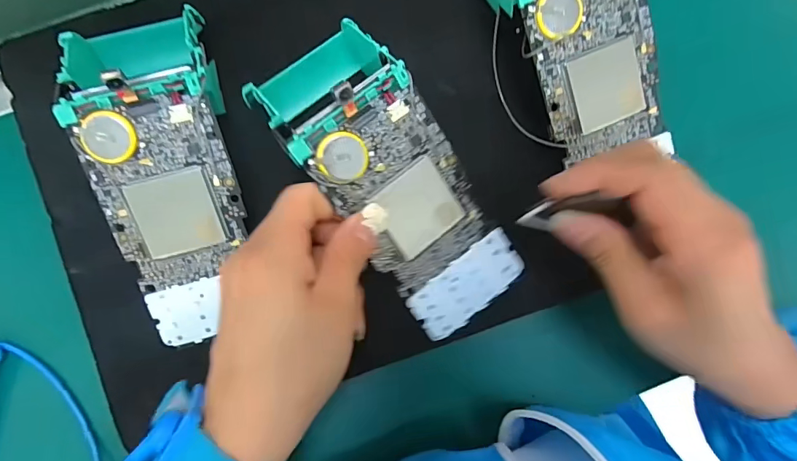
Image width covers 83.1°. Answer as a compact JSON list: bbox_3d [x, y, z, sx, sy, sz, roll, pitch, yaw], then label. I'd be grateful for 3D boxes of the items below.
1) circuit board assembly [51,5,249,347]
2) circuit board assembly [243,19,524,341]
[{"bbox_3d":[-0.119,-0.032,0.238,0.069,0.057,0.174,-16,88,-2],"label":"circuit board assembly"},{"bbox_3d":[-0.001,-0.025,0.241,0.069,0.057,0.169,-36,100,-2],"label":"circuit board assembly"}]

